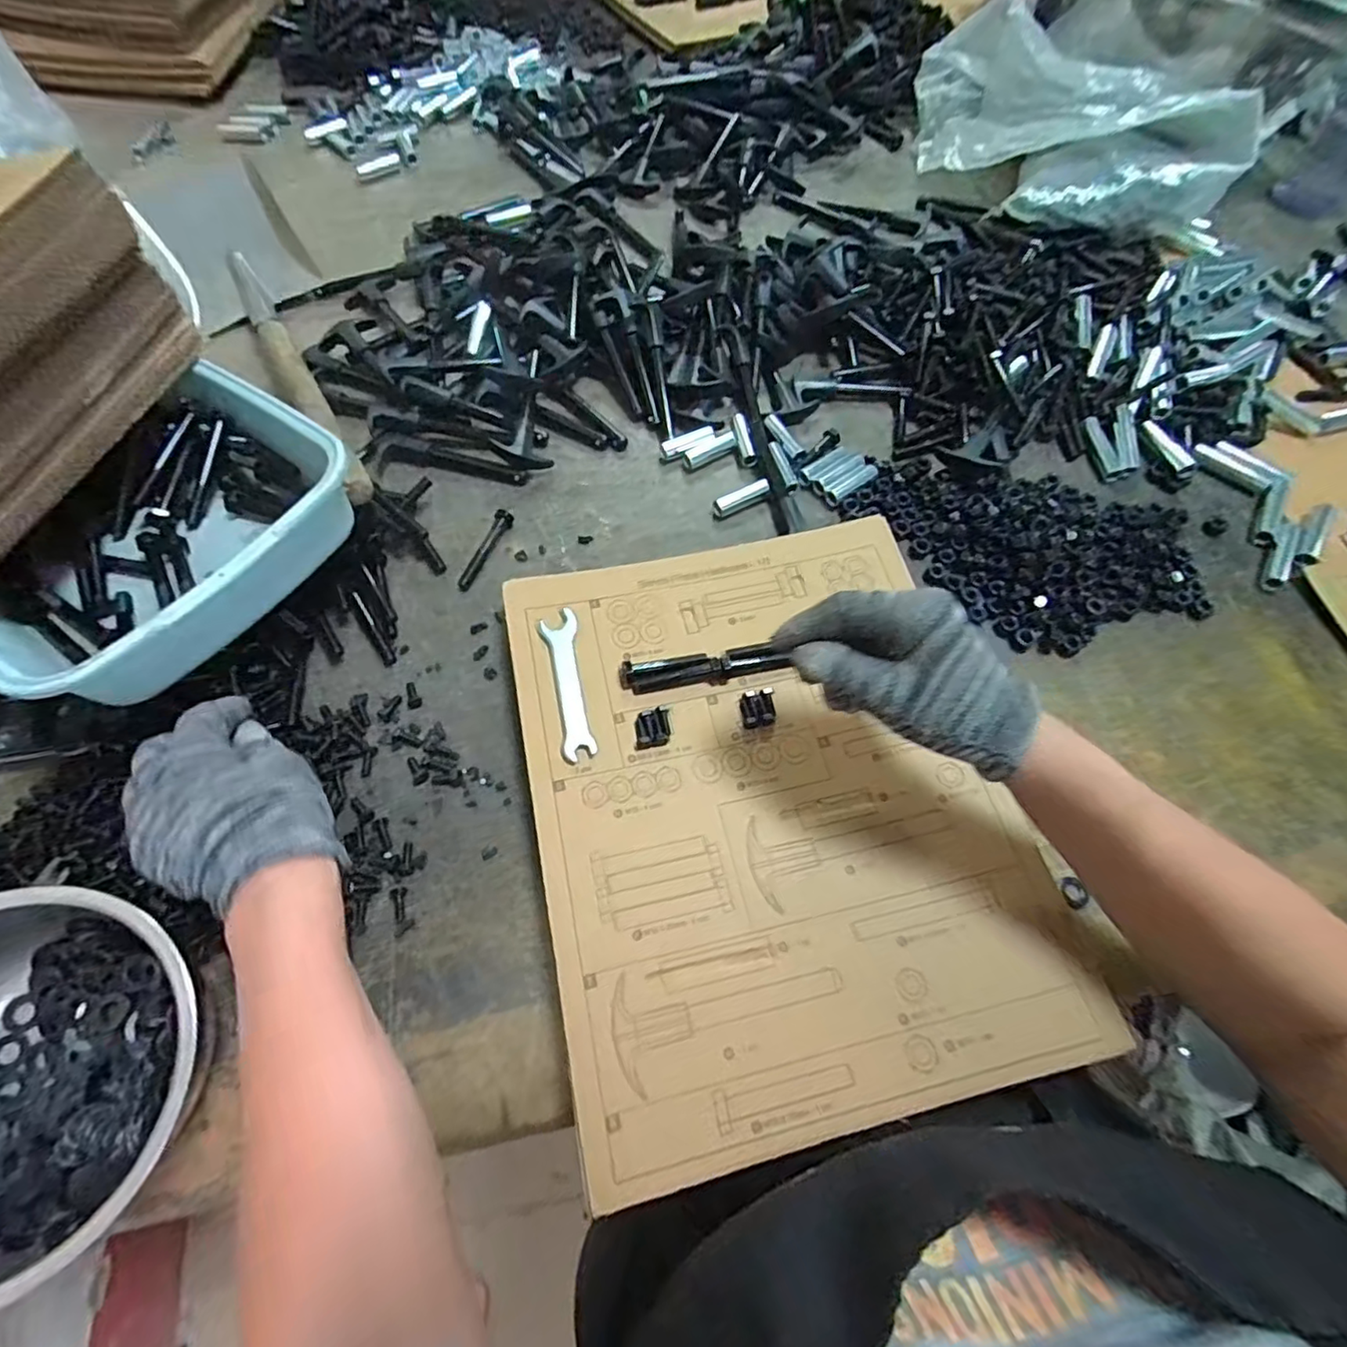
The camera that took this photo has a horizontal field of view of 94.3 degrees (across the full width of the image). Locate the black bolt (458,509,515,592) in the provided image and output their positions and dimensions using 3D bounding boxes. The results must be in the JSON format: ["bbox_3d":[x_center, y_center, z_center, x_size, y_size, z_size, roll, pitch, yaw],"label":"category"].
[{"bbox_3d":[-0.154,-0.103,0.508,0.012,0.014,0.078,23,65,8],"label":"black bolt"}]

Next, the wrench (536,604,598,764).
[{"bbox_3d":[-0.073,0.006,0.428,0.026,0.004,0.113,-9,65,-7],"label":"wrench"}]

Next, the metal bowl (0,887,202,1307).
[{"bbox_3d":[-0.321,0.204,0.321,0.168,0.091,0.153,1,64,-2],"label":"metal bowl"}]

